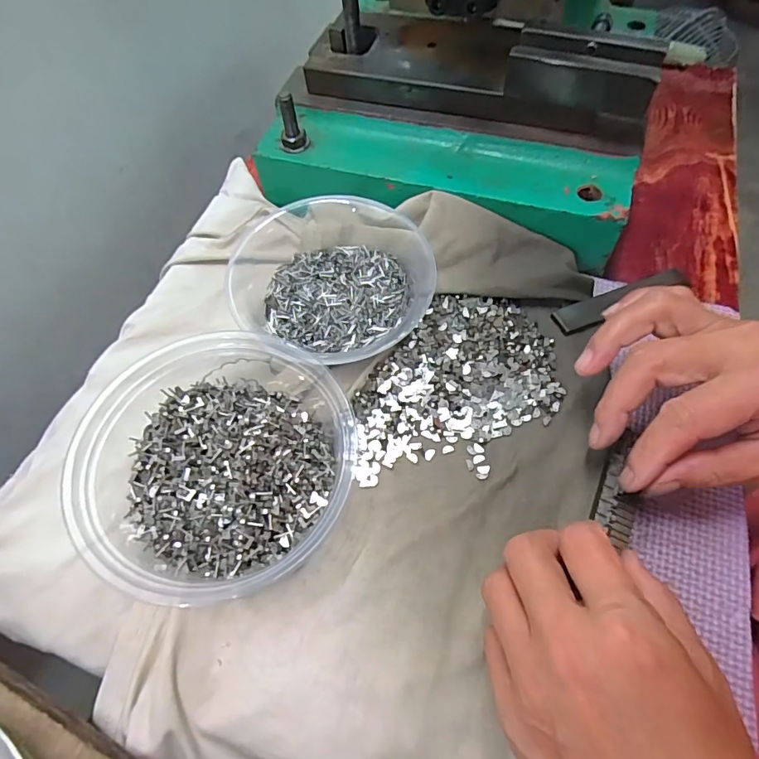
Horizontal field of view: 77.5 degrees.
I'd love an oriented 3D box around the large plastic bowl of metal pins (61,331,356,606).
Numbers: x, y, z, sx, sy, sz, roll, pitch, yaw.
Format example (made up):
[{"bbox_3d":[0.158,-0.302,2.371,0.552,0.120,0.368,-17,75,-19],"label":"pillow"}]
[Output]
[{"bbox_3d":[-0.086,0.035,0.251,0.146,0.045,0.140,-1,61,2],"label":"large plastic bowl of metal pins"}]

